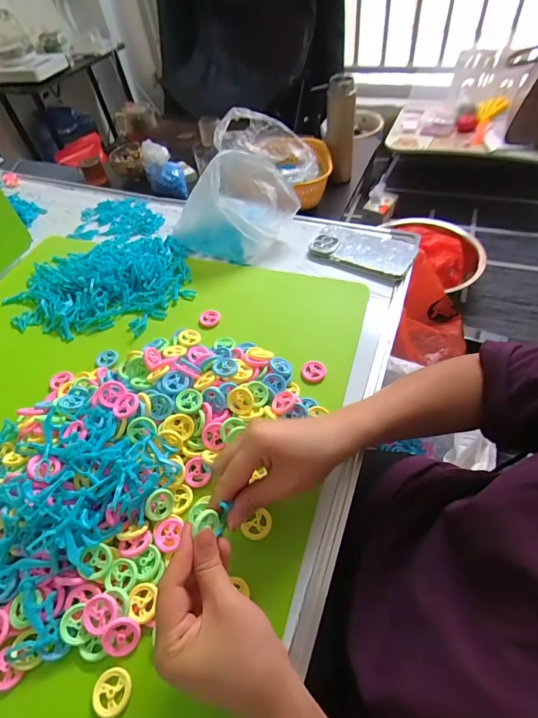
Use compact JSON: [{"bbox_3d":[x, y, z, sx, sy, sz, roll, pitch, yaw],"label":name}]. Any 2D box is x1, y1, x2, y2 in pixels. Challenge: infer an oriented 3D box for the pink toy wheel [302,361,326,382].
[{"bbox_3d":[0.057,0.015,0.483,0.030,0.006,0.028,-4,50,4],"label":"pink toy wheel"}]

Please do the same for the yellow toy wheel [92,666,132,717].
[{"bbox_3d":[-0.124,0.264,0.303,0.028,0.006,0.030,-4,50,4],"label":"yellow toy wheel"}]

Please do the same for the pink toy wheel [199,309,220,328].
[{"bbox_3d":[-0.086,-0.059,0.557,0.029,0.011,0.024,-23,52,-12],"label":"pink toy wheel"}]

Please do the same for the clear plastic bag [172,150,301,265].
[{"bbox_3d":[-0.063,-0.251,0.632,0.202,0.122,0.129,5,52,8],"label":"clear plastic bag"}]

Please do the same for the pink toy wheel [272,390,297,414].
[{"bbox_3d":[0.016,0.050,0.440,0.029,0.004,0.027,-12,51,15],"label":"pink toy wheel"}]

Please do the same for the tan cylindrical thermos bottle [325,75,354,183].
[{"bbox_3d":[0.168,-0.553,0.936,0.067,0.224,0.063,-11,42,-5],"label":"tan cylindrical thermos bottle"}]

